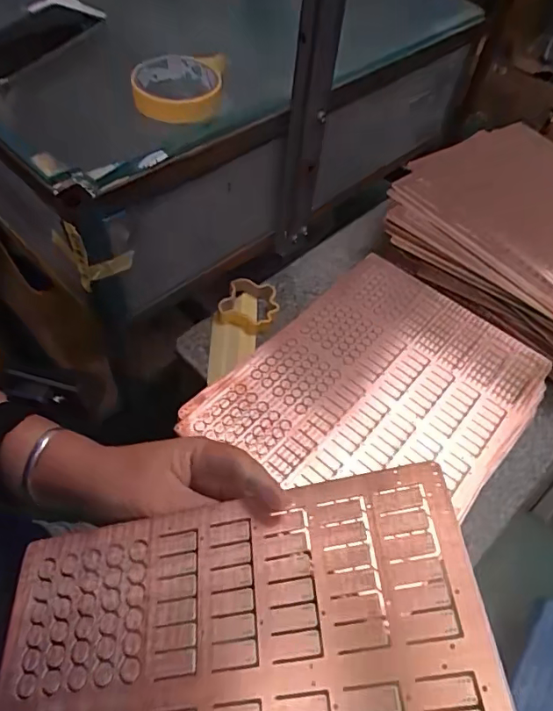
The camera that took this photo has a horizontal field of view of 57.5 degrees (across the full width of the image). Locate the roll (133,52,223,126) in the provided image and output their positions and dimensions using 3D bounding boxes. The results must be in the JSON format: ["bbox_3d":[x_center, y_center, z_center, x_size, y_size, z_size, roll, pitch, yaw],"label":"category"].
[{"bbox_3d":[-0.095,-0.264,0.495,0.085,0.030,0.097,2,55,-4],"label":"roll"}]

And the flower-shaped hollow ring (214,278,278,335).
[{"bbox_3d":[-0.035,-0.065,0.656,0.072,0.030,0.071,3,55,-4],"label":"flower-shaped hollow ring"}]

